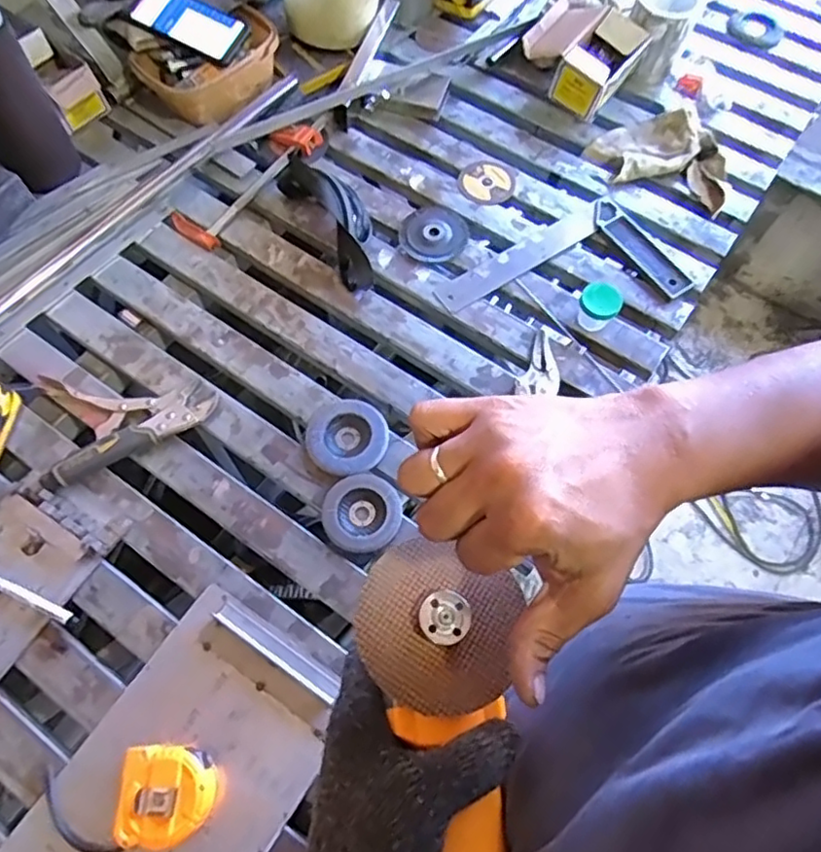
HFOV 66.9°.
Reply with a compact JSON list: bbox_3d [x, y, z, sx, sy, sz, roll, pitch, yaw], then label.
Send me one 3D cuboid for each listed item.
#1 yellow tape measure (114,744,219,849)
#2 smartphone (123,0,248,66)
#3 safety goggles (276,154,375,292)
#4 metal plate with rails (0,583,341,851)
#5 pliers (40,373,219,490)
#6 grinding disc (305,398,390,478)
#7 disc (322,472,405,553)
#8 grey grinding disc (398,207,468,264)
[{"bbox_3d":[-0.218,0.334,0.566,0.080,0.041,0.076,2,65,0],"label":"yellow tape measure"},{"bbox_3d":[-0.321,-0.580,0.889,0.160,0.016,0.077,24,83,0],"label":"smartphone"},{"bbox_3d":[-0.094,-0.286,0.834,0.083,0.066,0.217,-29,71,-14],"label":"safety goggles"},{"bbox_3d":[-0.231,0.360,0.571,0.195,0.024,0.375,32,69,10],"label":"metal plate with rails"},{"bbox_3d":[-0.333,-0.014,0.727,0.192,0.024,0.142,-12,68,-8],"label":"pliers"},{"bbox_3d":[-0.075,0.012,0.734,0.098,0.015,0.091,1,67,-2],"label":"grinding disc"},{"bbox_3d":[-0.054,0.097,0.697,0.086,0.012,0.084,1,67,-2],"label":"disc"},{"bbox_3d":[0.036,-0.269,0.866,0.088,0.005,0.098,41,71,13],"label":"grey grinding disc"}]

